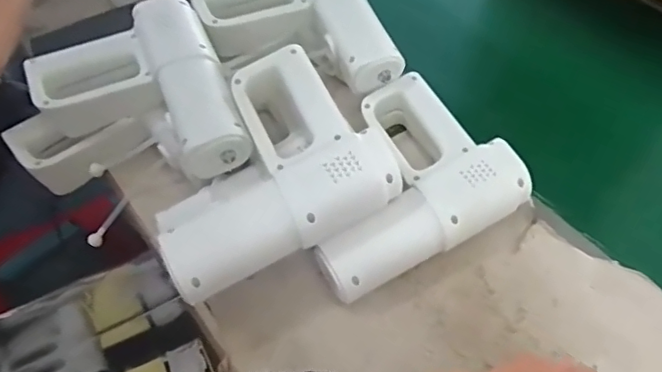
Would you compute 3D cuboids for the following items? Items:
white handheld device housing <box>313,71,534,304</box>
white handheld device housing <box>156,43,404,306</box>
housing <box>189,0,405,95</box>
[{"bbox_3d":[0.059,-0.005,0.562,0.209,0.070,0.185,-25,56,-17],"label":"white handheld device housing"},{"bbox_3d":[-0.071,-0.015,0.511,0.210,0.068,0.181,-28,57,-18],"label":"white handheld device housing"},{"bbox_3d":[-0.040,-0.172,0.627,0.181,0.093,0.219,-22,55,-15],"label":"housing"}]

